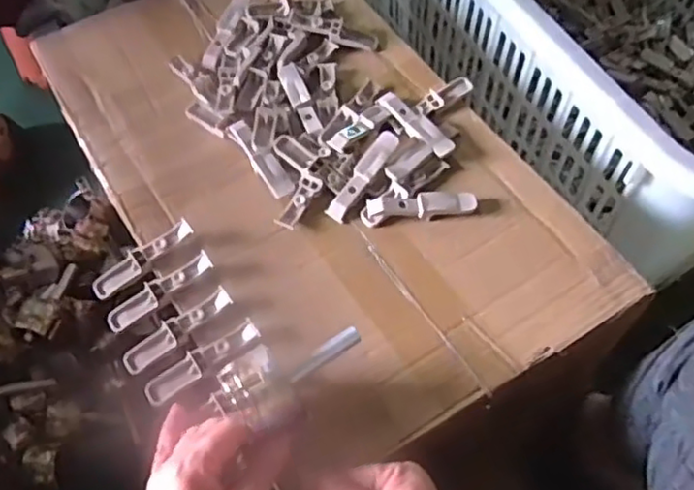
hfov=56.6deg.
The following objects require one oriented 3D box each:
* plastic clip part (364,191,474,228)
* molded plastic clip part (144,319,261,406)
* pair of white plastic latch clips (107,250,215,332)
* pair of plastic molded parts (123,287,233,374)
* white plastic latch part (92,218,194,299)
[{"bbox_3d":[0.067,-0.035,0.605,0.104,0.020,0.022,-3,61,-3],"label":"plastic clip part"},{"bbox_3d":[-0.118,0.095,0.529,0.100,0.017,0.024,-30,65,-17],"label":"molded plastic clip part"},{"bbox_3d":[-0.163,0.041,0.565,0.099,0.023,0.019,-31,66,-17],"label":"pair of white plastic latch clips"},{"bbox_3d":[-0.141,0.072,0.542,0.098,0.017,0.022,-33,66,-18],"label":"pair of plastic molded parts"},{"bbox_3d":[-0.183,0.013,0.580,0.098,0.022,0.019,-33,66,-18],"label":"white plastic latch part"}]

